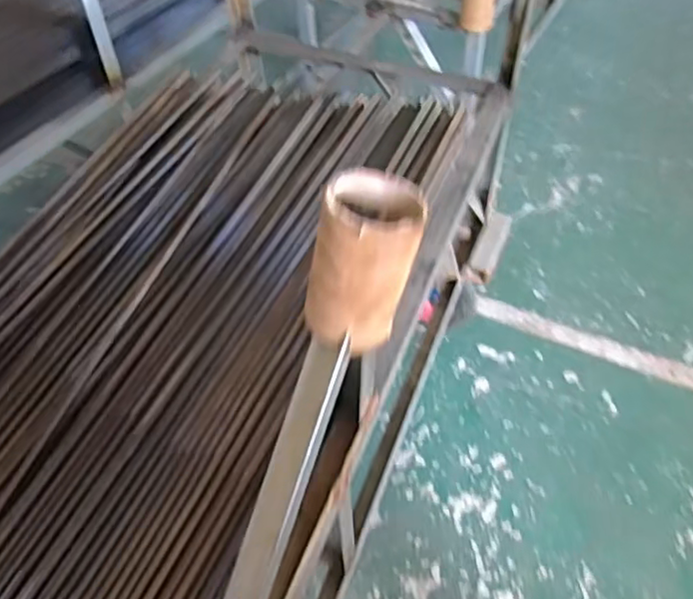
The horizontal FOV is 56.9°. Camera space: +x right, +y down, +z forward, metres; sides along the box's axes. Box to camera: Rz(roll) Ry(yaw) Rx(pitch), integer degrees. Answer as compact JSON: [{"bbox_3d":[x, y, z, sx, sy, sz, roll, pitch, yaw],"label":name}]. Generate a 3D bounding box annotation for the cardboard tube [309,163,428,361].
[{"bbox_3d":[0.014,-0.030,0.579,0.084,0.156,0.101,16,41,3],"label":"cardboard tube"}]

